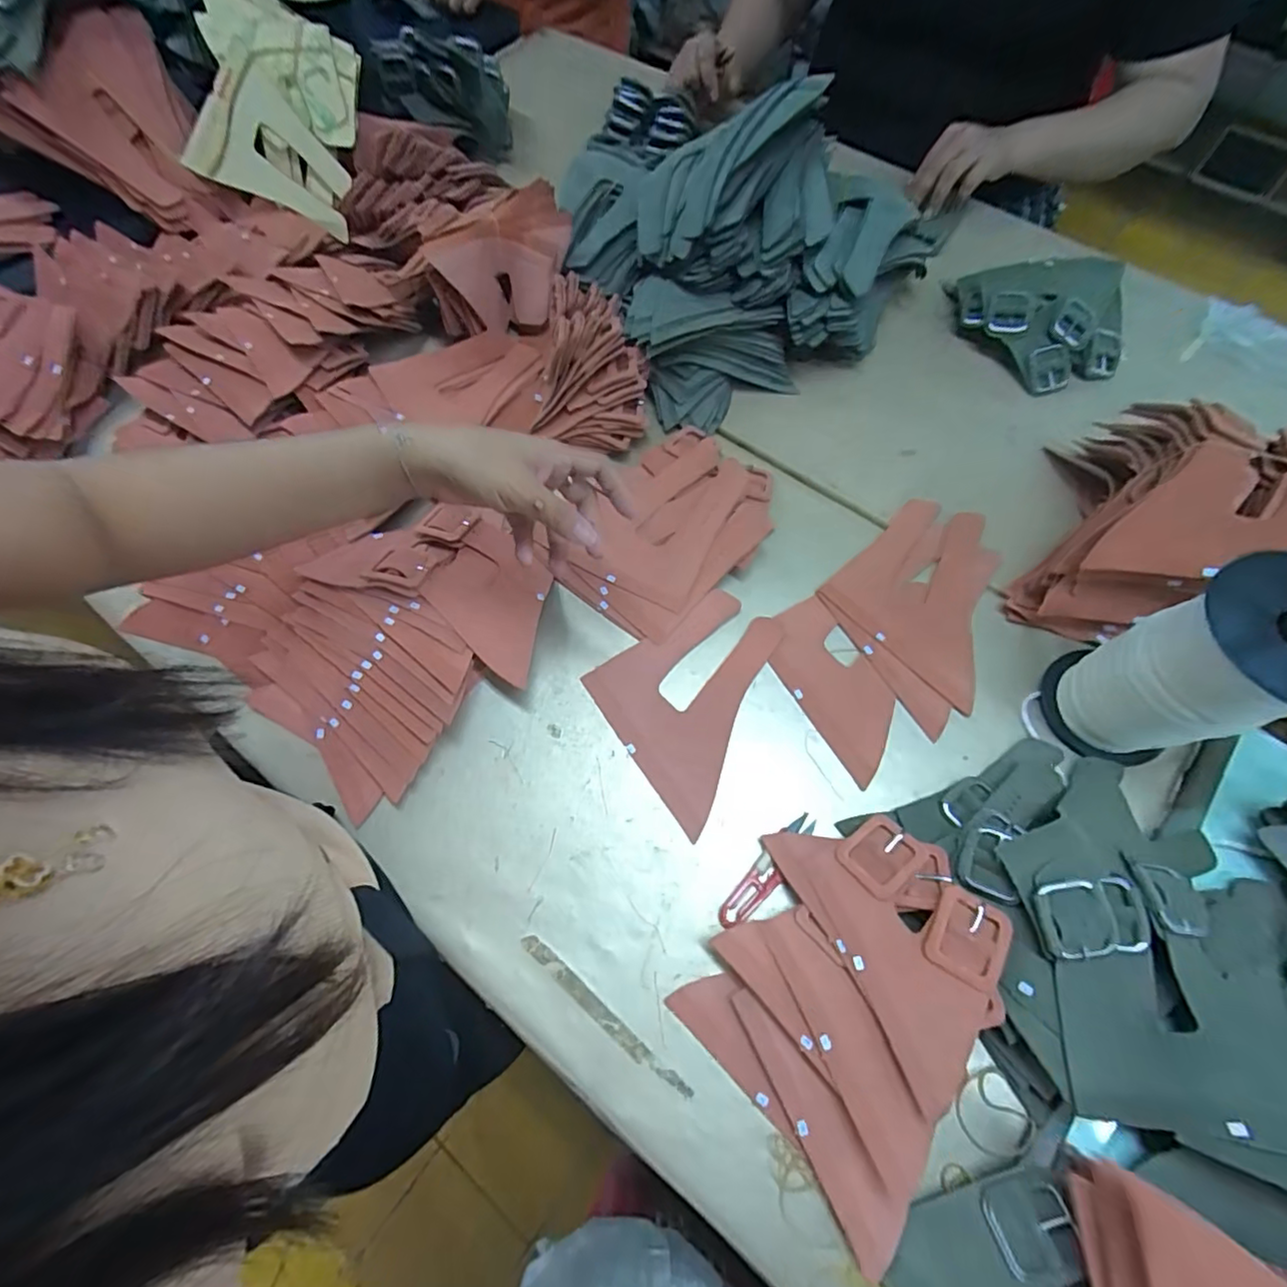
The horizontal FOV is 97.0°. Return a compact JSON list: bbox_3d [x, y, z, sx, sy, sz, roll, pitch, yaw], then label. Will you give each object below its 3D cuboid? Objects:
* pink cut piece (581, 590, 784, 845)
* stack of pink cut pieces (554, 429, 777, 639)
[{"bbox_3d":[0.057,0.047,0.487,0.163,0.007,0.153,-34,71,-10],"label":"pink cut piece"},{"bbox_3d":[0.033,-0.108,0.531,0.135,0.018,0.206,33,71,13],"label":"stack of pink cut pieces"}]

